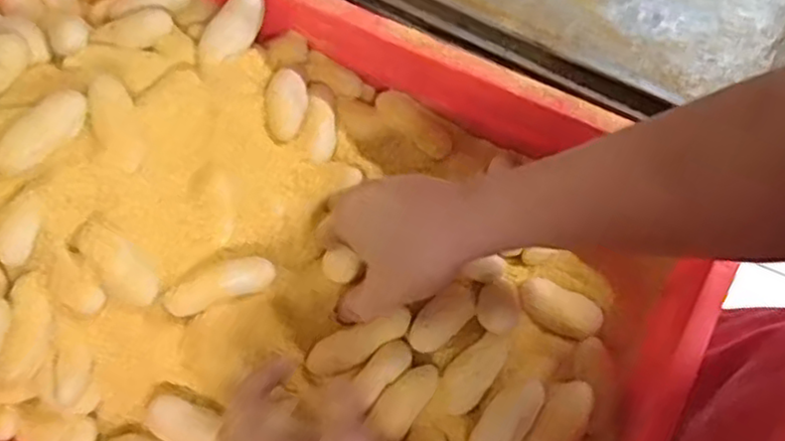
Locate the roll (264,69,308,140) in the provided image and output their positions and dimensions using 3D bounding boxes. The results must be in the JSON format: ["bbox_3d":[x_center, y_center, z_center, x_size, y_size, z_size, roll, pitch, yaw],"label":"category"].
[{"bbox_3d":[-0.083,-0.088,0.537,0.032,0.015,0.054,8,78,-25],"label":"roll"}]

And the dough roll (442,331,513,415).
[{"bbox_3d":[0.057,0.102,0.478,0.029,0.017,0.063,38,76,12],"label":"dough roll"}]

